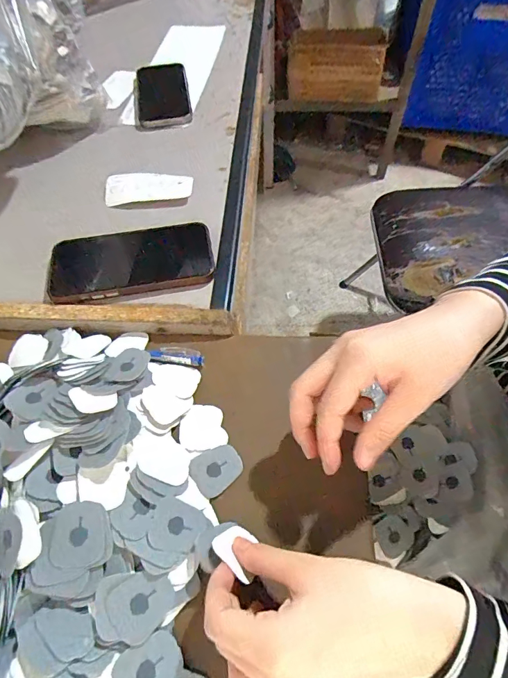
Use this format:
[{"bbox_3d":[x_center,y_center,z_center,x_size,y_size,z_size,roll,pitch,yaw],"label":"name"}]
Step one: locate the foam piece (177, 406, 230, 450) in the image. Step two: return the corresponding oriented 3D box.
[{"bbox_3d":[-0.043,0.072,0.330,0.037,0.004,0.038,-14,59,-5],"label":"foam piece"}]

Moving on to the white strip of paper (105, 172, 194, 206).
[{"bbox_3d":[-0.126,-0.181,0.487,0.102,0.018,0.049,-2,59,2],"label":"white strip of paper"}]

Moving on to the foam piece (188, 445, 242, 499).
[{"bbox_3d":[-0.029,0.100,0.313,0.038,0.004,0.032,-34,63,-16],"label":"foam piece"}]

